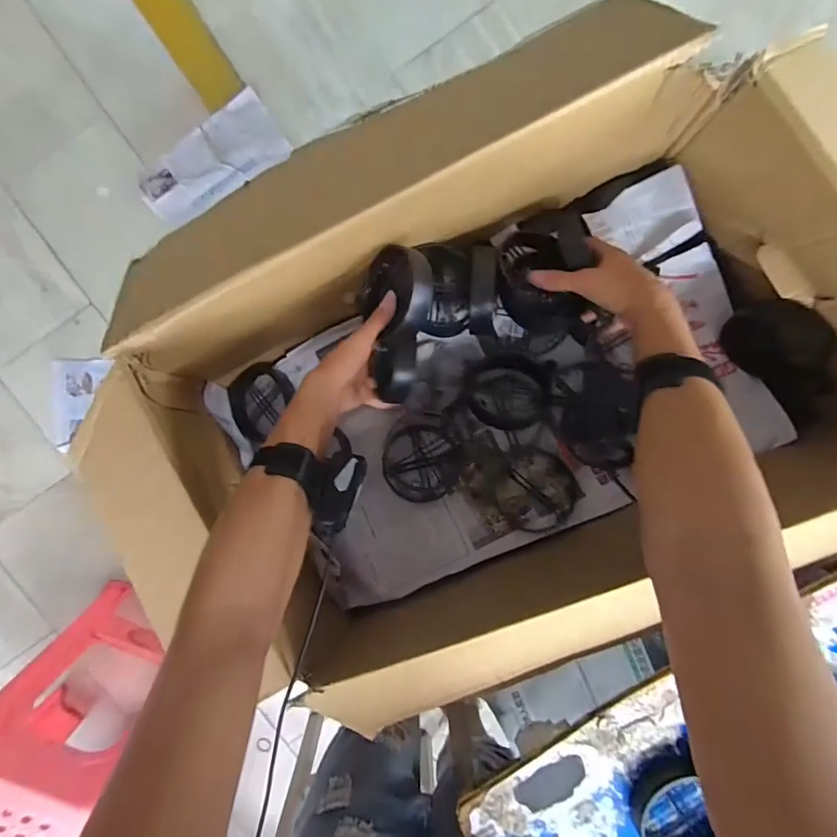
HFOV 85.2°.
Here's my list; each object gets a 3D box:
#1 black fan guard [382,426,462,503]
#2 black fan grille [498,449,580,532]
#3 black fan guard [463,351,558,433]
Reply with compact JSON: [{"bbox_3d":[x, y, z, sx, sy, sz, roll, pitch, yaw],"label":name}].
[{"bbox_3d":[0.006,0.058,0.583,0.099,0.028,0.095,9,81,-11],"label":"black fan guard"},{"bbox_3d":[0.146,0.090,0.575,0.099,0.009,0.094,-3,73,11],"label":"black fan grille"},{"bbox_3d":[0.113,-0.035,0.579,0.106,0.030,0.093,7,95,-2],"label":"black fan guard"}]

